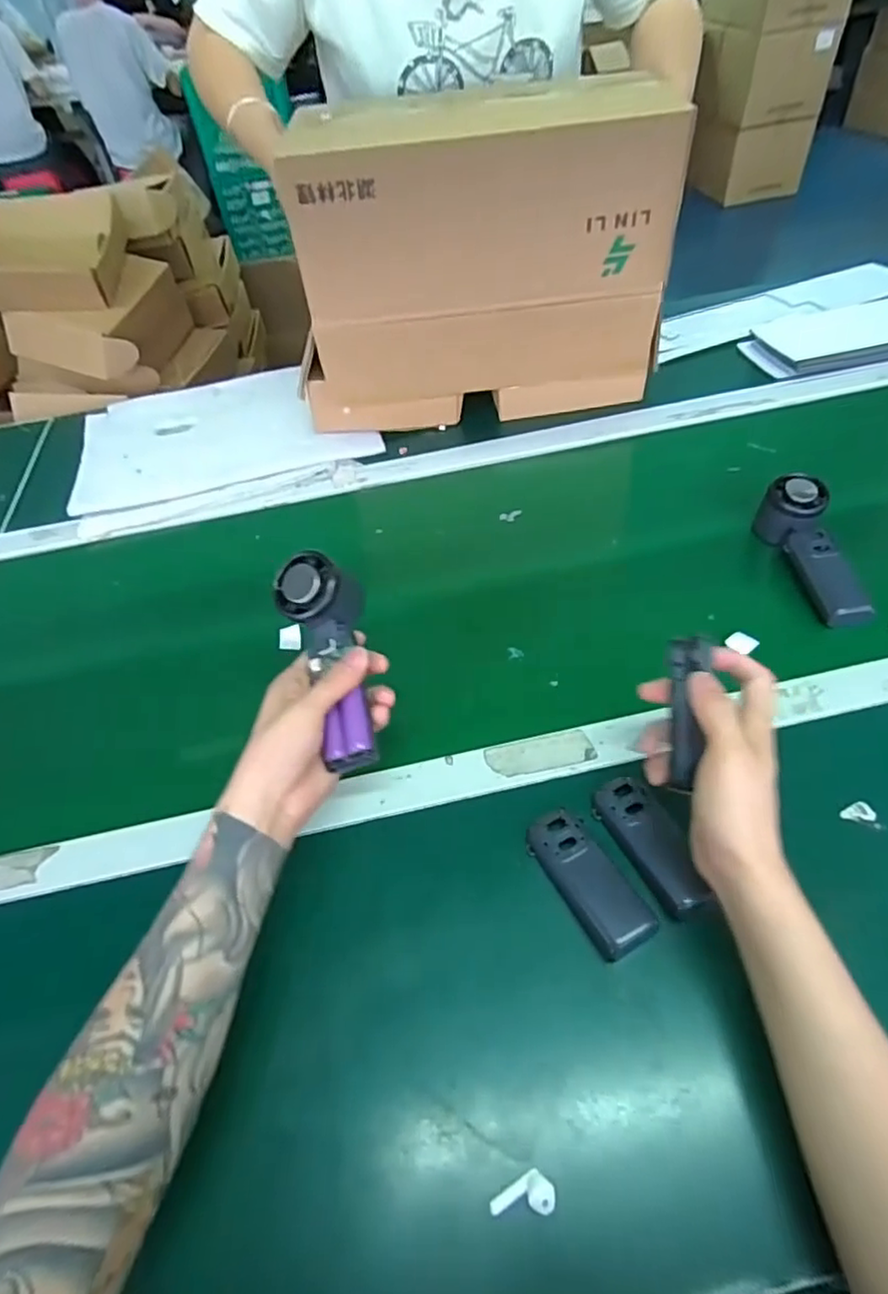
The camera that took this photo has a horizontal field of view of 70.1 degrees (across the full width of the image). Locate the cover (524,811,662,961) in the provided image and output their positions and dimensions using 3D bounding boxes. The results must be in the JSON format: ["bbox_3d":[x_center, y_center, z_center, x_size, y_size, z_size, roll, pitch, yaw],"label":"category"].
[{"bbox_3d":[0.101,0.166,0.452,0.042,0.021,0.104,-28,53,-16],"label":"cover"}]

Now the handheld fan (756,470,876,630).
[{"bbox_3d":[0.361,-0.090,0.603,0.056,0.060,0.162,-9,50,-1],"label":"handheld fan"}]

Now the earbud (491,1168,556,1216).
[{"bbox_3d":[0.044,0.303,0.352,0.035,0.012,0.019,-4,50,3],"label":"earbud"}]

